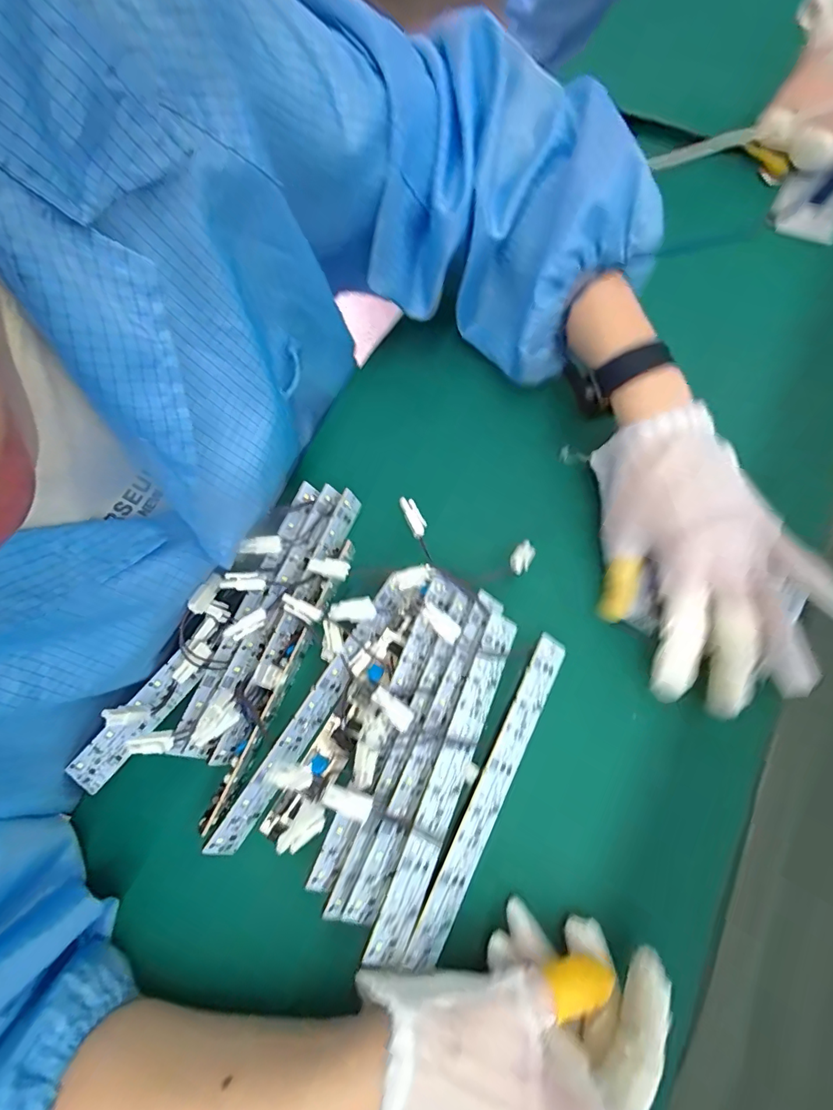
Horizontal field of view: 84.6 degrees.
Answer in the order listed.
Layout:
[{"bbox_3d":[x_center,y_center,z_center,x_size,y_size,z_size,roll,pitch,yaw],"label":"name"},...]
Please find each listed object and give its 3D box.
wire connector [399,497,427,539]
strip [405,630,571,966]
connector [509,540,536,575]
[{"bbox_3d":[-0.002,-0.026,0.305,0.010,0.007,0.028,-24,77,-7],"label":"wire connector"},{"bbox_3d":[0.044,0.137,0.266,0.025,0.005,0.187,35,75,-26],"label":"strip"},{"bbox_3d":[0.069,0.001,0.298,0.013,0.005,0.024,26,76,6],"label":"connector"}]

